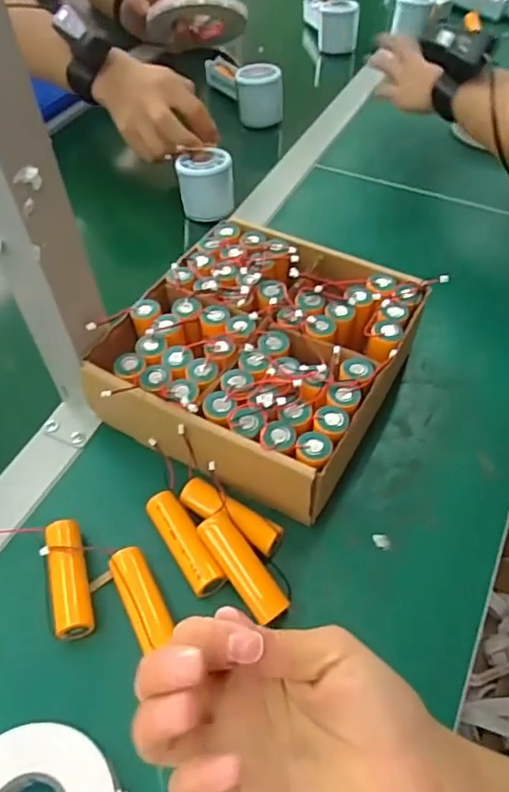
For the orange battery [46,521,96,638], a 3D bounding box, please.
[{"bbox_3d":[-0.117,0.116,0.367,0.021,0.020,0.075,-15,52,-9],"label":"orange battery"}]

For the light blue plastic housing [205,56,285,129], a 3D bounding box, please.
[{"bbox_3d":[-0.014,-0.413,0.761,0.054,0.060,0.137,-21,53,-13],"label":"light blue plastic housing"}]

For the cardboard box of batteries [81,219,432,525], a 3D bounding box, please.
[{"bbox_3d":[0.007,-0.029,0.440,0.187,0.080,0.206,26,57,21],"label":"cardboard box of batteries"}]

